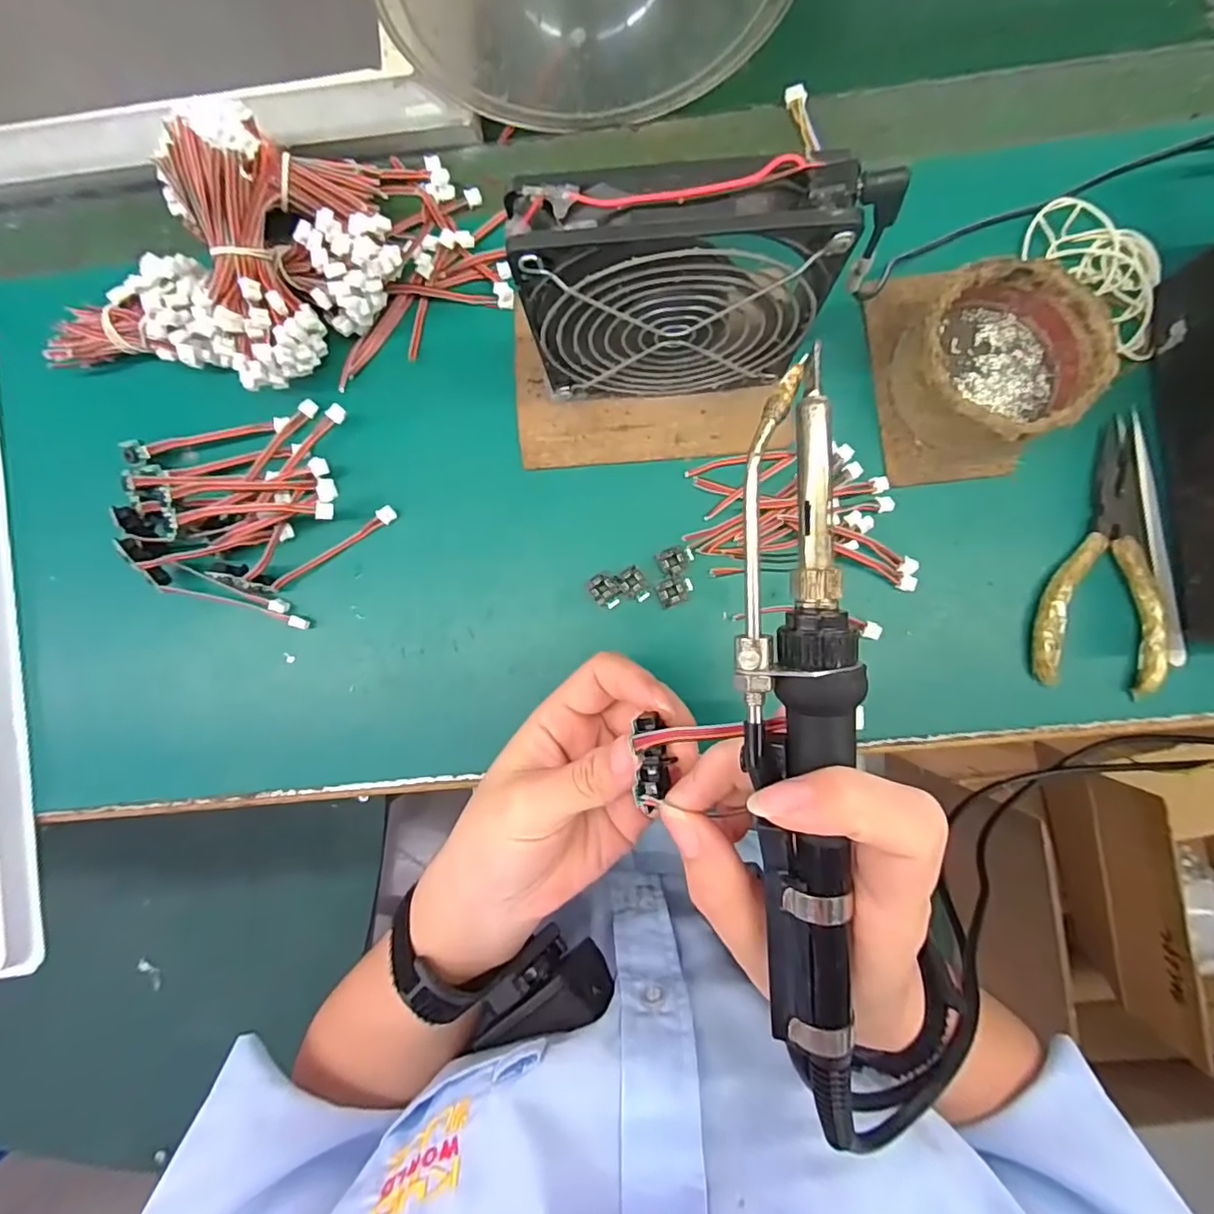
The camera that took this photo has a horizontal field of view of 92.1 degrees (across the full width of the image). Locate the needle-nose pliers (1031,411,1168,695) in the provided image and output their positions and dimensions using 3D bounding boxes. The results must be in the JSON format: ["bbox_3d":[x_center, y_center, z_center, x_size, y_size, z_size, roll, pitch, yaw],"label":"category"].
[{"bbox_3d":[0.248,-0.027,0.291,0.057,0.012,0.135,7,87,4],"label":"needle-nose pliers"}]

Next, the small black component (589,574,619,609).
[{"bbox_3d":[-0.001,-0.008,0.303,0.018,0.004,0.013,38,92,-3],"label":"small black component"}]

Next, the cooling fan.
[{"bbox_3d":[0.032,-0.126,0.250,0.124,0.126,0.029,-1,86,3],"label":"cooling fan"}]

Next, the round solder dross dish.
[{"bbox_3d":[0.188,-0.118,0.283,0.080,0.042,0.081,0,86,3],"label":"round solder dross dish"}]

